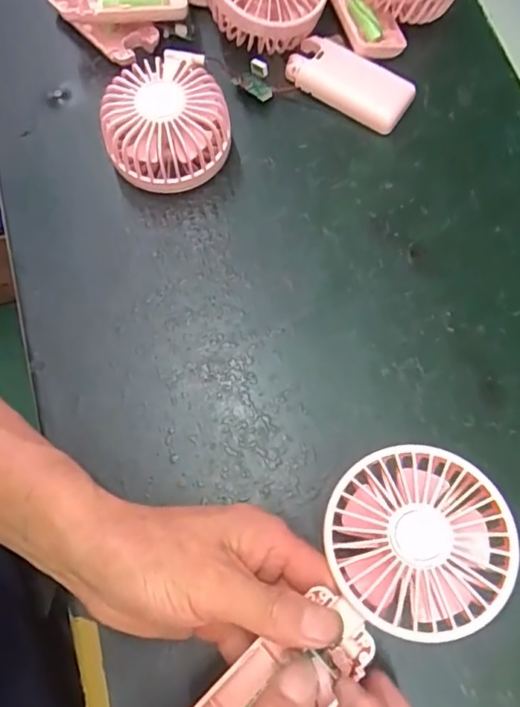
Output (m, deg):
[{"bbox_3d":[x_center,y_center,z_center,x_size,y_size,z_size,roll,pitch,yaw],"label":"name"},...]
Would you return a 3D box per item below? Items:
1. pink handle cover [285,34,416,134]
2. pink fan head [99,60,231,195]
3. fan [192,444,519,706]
[{"bbox_3d":[0.066,-0.201,0.410,0.092,0.019,0.044,35,76,10],"label":"pink handle cover"},{"bbox_3d":[-0.066,-0.154,0.377,0.076,0.049,0.078,0,73,0],"label":"pink fan head"},{"bbox_3d":[0.039,0.122,0.263,0.182,0.027,0.081,-43,77,1],"label":"fan"}]

